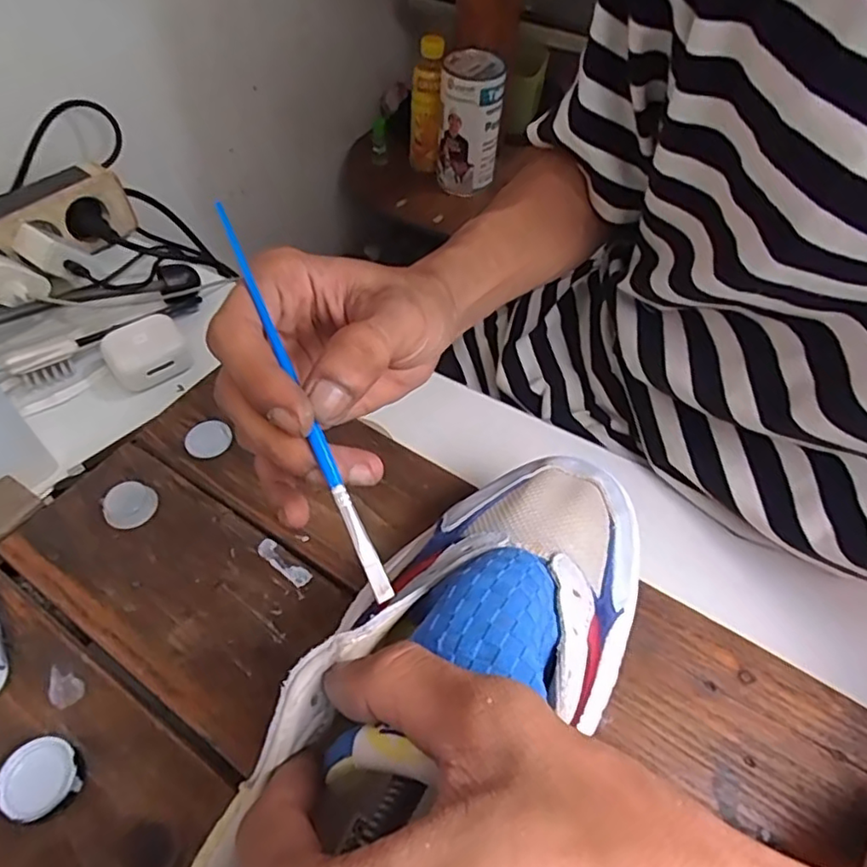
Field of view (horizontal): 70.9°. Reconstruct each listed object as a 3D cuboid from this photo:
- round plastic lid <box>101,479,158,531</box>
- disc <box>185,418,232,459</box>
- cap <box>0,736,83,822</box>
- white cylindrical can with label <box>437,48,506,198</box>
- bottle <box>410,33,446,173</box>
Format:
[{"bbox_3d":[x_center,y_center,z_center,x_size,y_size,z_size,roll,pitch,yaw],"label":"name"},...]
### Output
[{"bbox_3d":[-0.167,0.039,0.335,0.027,0.010,0.024,-21,55,-17],"label":"round plastic lid"},{"bbox_3d":[-0.135,0.003,0.364,0.025,0.004,0.026,1,52,-1],"label":"disc"},{"bbox_3d":[-0.161,0.142,0.251,0.027,0.014,0.029,0,55,0],"label":"cap"},{"bbox_3d":[0.048,-0.437,0.865,0.082,0.159,0.077,0,55,0],"label":"white cylindrical can with label"},{"bbox_3d":[-0.010,-0.470,0.881,0.050,0.174,0.040,9,56,5],"label":"bottle"}]

